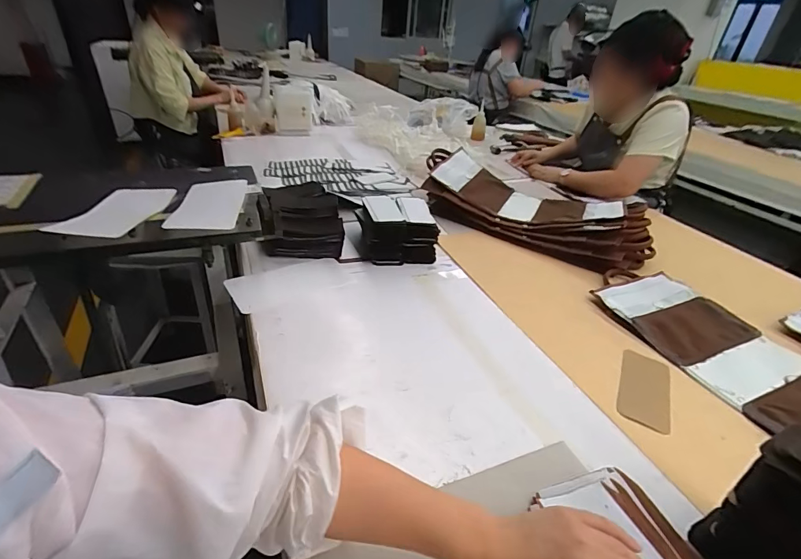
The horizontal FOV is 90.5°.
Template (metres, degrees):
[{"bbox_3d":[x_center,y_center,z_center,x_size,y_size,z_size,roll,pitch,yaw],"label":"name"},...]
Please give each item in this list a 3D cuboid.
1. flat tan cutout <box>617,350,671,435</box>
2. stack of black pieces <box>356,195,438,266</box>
[{"bbox_3d":[0.389,0.173,0.633,0.069,0.006,0.165,15,35,25],"label":"flat tan cutout"},{"bbox_3d":[-0.012,-0.122,0.933,0.158,0.098,0.179,-3,34,-12],"label":"stack of black pieces"}]

